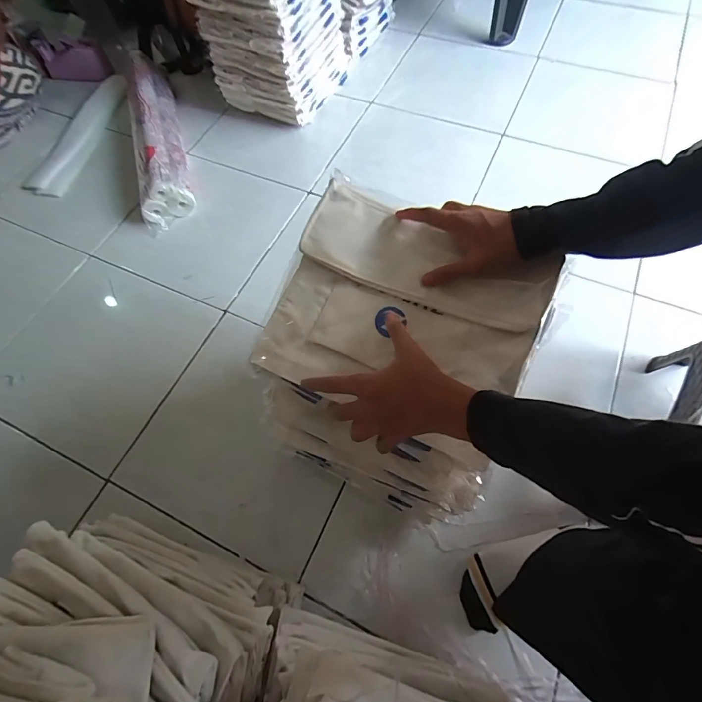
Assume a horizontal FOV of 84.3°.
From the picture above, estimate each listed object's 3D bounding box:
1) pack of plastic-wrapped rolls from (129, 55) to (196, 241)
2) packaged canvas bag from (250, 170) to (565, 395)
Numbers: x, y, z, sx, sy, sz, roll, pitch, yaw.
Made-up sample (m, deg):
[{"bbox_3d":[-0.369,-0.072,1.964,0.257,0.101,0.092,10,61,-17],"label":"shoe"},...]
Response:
[{"bbox_3d":[-0.540,-0.607,1.073,0.132,0.107,0.624,-17,64,-6],"label":"pack of plastic-wrapped rolls"},{"bbox_3d":[0.058,-0.050,0.435,0.275,0.032,0.232,22,84,13],"label":"packaged canvas bag"}]

